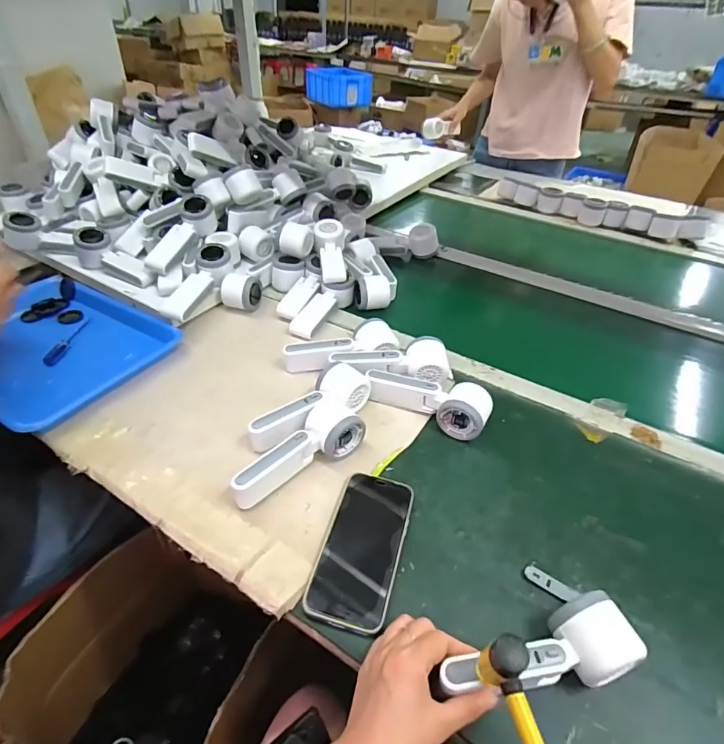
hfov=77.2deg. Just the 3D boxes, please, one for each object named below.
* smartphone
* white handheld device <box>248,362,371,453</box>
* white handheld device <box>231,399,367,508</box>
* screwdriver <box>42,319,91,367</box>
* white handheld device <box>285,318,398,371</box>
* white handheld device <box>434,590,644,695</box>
[{"bbox_3d":[0.002,0.175,0.465,0.077,0.012,0.161,12,41,12],"label":"smartphone"},{"bbox_3d":[-0.065,0.049,0.587,0.168,0.055,0.053,-31,50,-32],"label":"white handheld device"},{"bbox_3d":[-0.069,0.096,0.526,0.060,0.047,0.167,29,47,29],"label":"white handheld device"},{"bbox_3d":[-0.461,-0.052,0.712,0.021,0.014,0.121,0,40,-2],"label":"screwdriver"},{"bbox_3d":[-0.031,-0.035,0.678,0.169,0.050,0.071,-3,40,-5],"label":"white handheld device"},{"bbox_3d":[0.142,0.232,0.371,0.163,0.044,0.054,-8,41,-10],"label":"white handheld device"}]

